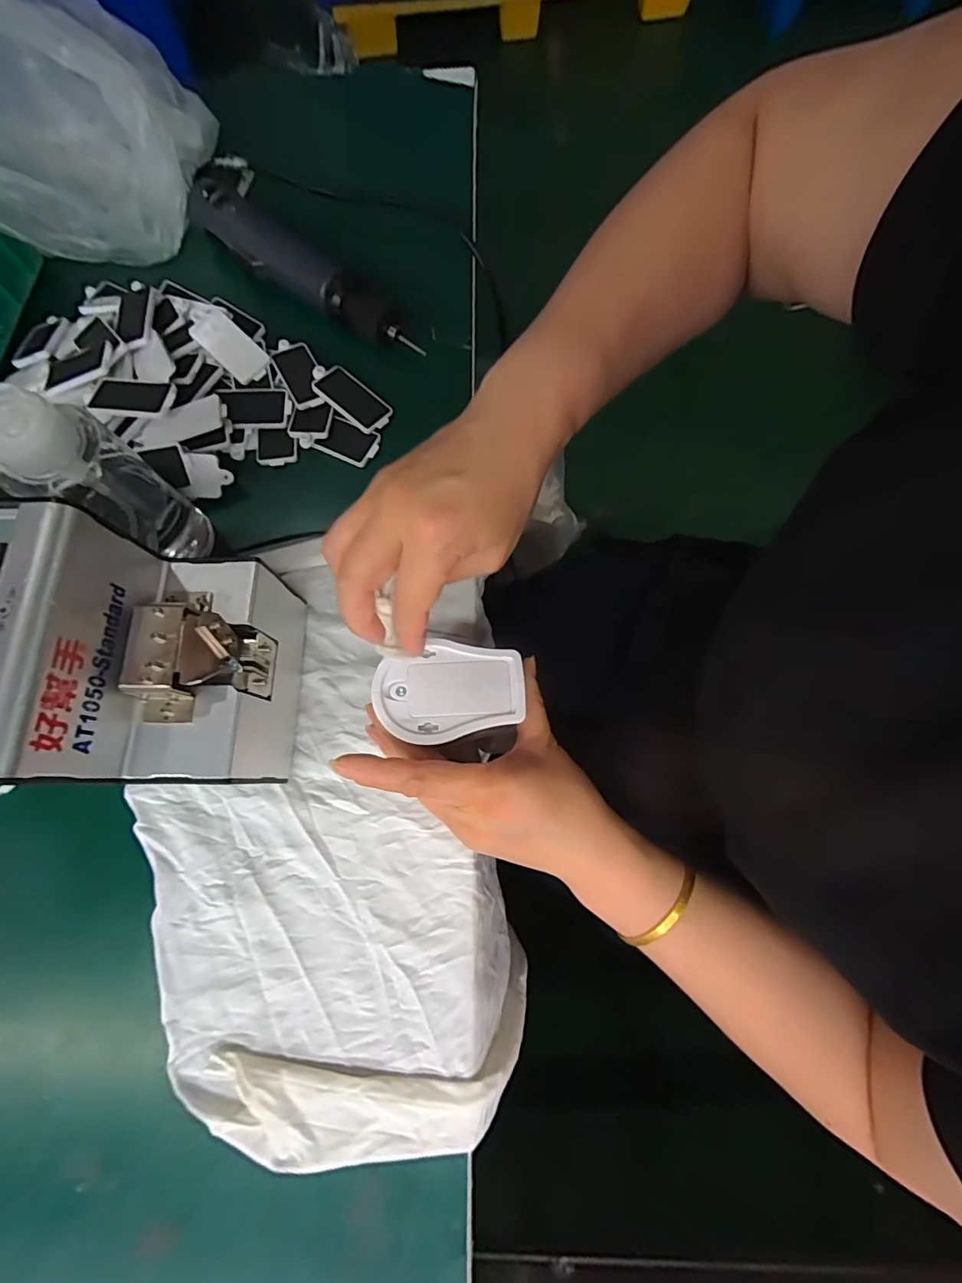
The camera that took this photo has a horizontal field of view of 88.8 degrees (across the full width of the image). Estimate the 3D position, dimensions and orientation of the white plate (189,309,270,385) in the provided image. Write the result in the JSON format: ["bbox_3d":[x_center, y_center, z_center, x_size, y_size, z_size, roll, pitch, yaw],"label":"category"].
[{"bbox_3d":[-0.204,-0.240,0.400,0.066,0.004,0.033,42,90,-2],"label":"white plate"}]

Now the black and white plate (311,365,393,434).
[{"bbox_3d":[-0.104,-0.197,0.397,0.070,0.006,0.033,39,71,1],"label":"black and white plate"}]

